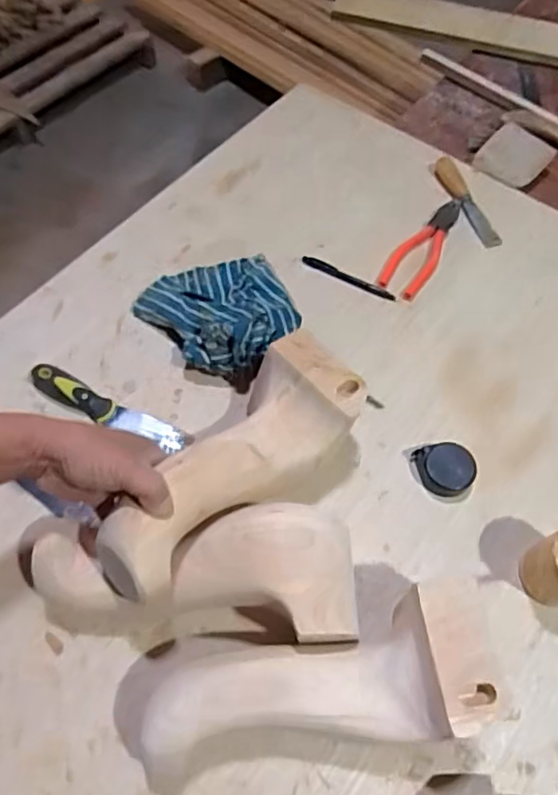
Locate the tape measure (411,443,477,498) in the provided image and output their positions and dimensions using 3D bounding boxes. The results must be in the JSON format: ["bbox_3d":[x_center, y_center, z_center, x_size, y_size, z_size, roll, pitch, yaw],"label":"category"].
[{"bbox_3d":[0.178,0.077,0.645,0.064,0.031,0.051,16,62,8],"label":"tape measure"}]

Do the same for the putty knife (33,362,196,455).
[{"bbox_3d":[-0.192,0.011,0.669,0.190,0.029,0.032,22,63,11],"label":"putty knife"}]

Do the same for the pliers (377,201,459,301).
[{"bbox_3d":[0.198,-0.207,0.807,0.056,0.011,0.188,30,65,15],"label":"pliers"}]

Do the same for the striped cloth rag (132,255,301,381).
[{"bbox_3d":[-0.060,-0.112,0.721,0.169,0.067,0.187,-38,68,-19],"label":"striped cloth rag"}]

